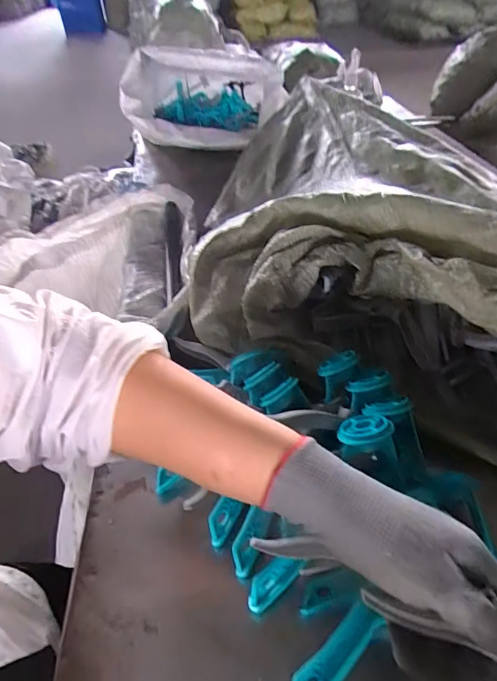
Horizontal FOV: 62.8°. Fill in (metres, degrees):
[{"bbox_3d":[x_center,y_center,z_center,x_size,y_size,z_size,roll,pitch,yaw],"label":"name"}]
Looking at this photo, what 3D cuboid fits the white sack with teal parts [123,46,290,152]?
[{"bbox_3d":[-0.126,-0.642,1.053,0.380,0.206,0.282,-12,45,-10],"label":"white sack with teal parts"}]

